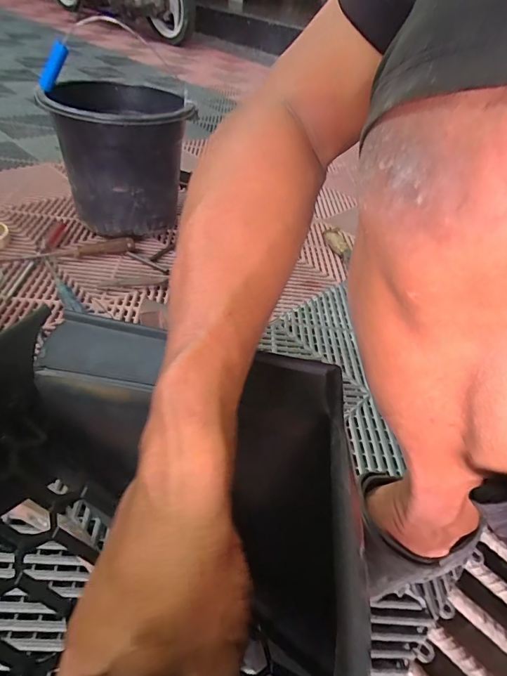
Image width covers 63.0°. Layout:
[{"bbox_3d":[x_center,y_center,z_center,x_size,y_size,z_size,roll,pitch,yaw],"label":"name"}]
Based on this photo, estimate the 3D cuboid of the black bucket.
[{"bbox_3d":[-0.261,-0.363,0.844,0.233,0.239,0.290,-2,43,-12],"label":"black bucket"}]

